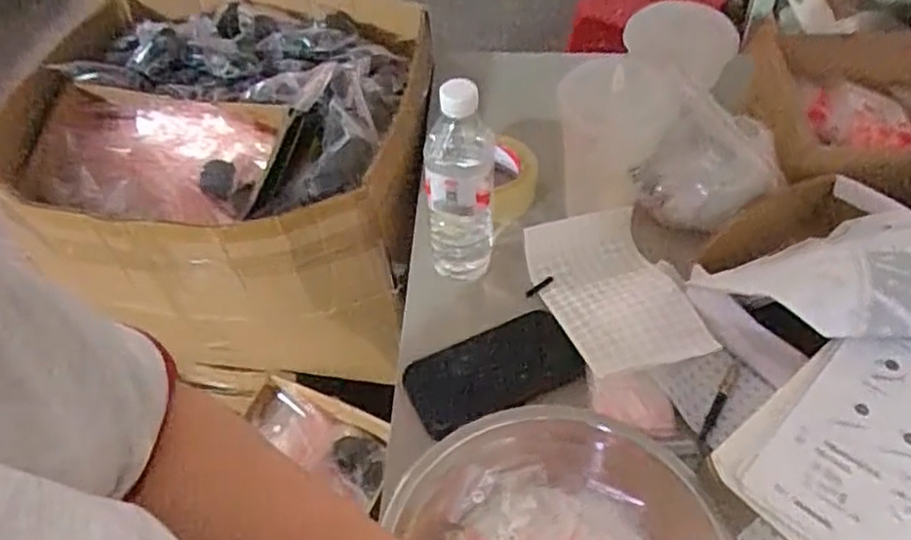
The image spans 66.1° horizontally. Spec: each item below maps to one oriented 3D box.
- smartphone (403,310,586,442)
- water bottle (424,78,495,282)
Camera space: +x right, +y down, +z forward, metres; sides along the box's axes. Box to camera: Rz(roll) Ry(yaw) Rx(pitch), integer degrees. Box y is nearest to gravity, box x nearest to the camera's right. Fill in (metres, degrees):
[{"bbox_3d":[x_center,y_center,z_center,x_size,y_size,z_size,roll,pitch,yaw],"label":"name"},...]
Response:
[{"bbox_3d":[0.036,0.099,0.671,0.158,0.011,0.081,-22,62,-7],"label":"smartphone"},{"bbox_3d":[0.004,-0.079,0.677,0.064,0.232,0.071,0,50,2],"label":"water bottle"}]

